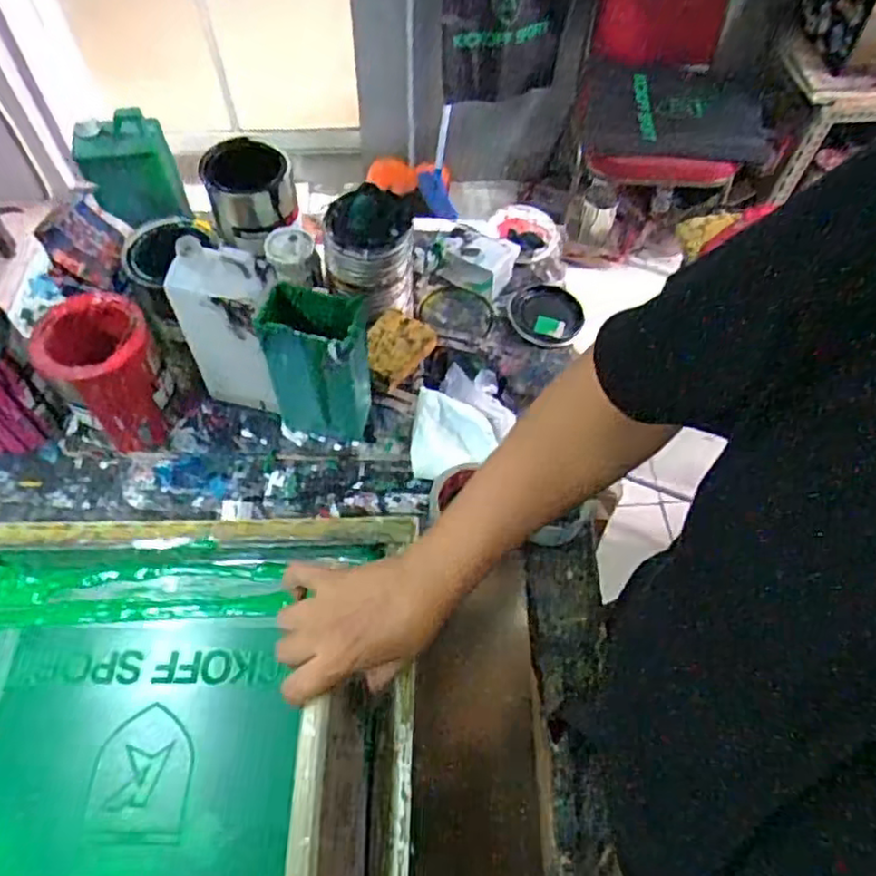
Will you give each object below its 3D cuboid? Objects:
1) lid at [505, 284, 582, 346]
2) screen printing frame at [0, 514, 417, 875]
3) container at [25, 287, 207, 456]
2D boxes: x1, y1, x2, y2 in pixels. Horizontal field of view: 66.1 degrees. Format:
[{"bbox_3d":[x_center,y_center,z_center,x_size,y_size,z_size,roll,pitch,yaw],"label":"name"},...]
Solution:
[{"bbox_3d":[0.147,-0.171,0.916,0.100,0.014,0.106,2,60,-3],"label":"lid"},{"bbox_3d":[-0.265,0.258,0.590,0.486,0.053,0.420,-1,59,3],"label":"screen printing frame"},{"bbox_3d":[-0.352,-0.069,0.732,0.121,0.141,0.112,40,65,18],"label":"container"}]

